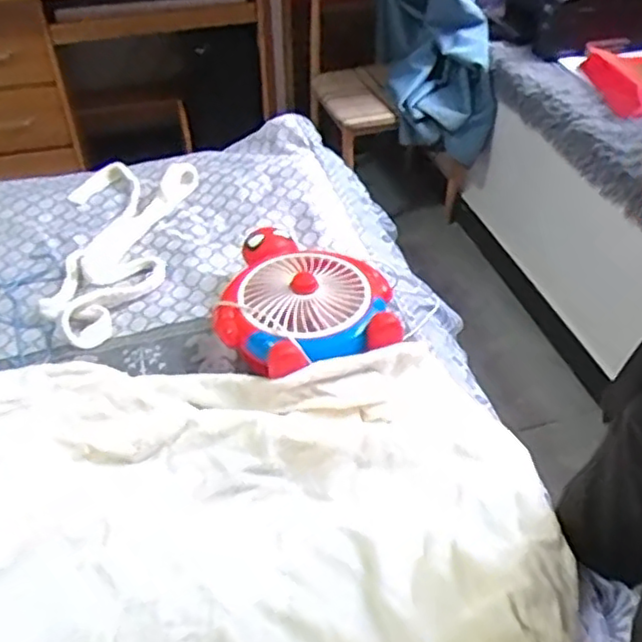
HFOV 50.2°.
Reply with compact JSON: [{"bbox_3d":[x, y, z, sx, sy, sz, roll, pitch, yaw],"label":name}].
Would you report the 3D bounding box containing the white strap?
[{"bbox_3d":[-0.379,-0.145,1.229,0.221,0.035,0.497,2,41,3],"label":"white strap"}]

